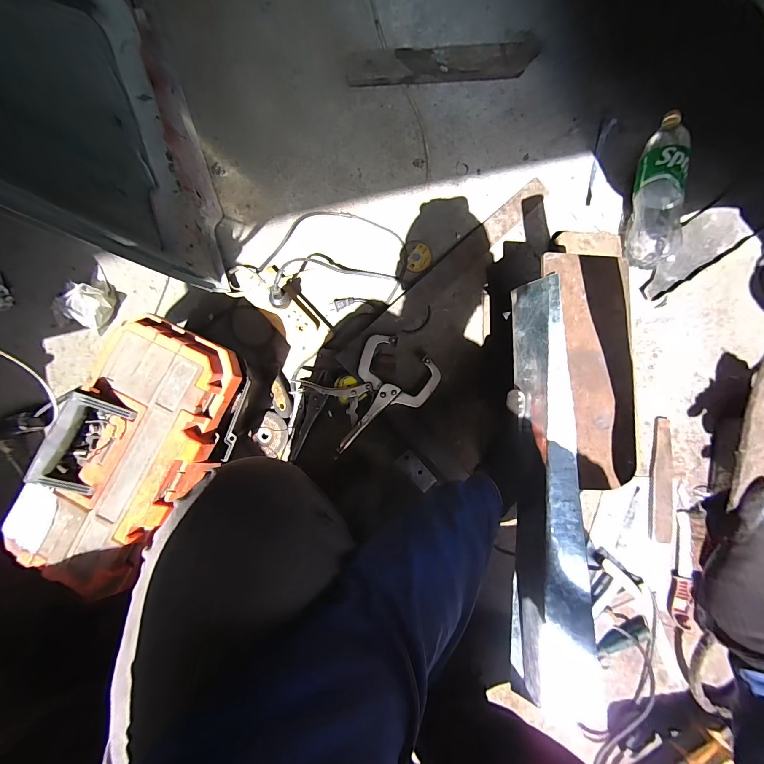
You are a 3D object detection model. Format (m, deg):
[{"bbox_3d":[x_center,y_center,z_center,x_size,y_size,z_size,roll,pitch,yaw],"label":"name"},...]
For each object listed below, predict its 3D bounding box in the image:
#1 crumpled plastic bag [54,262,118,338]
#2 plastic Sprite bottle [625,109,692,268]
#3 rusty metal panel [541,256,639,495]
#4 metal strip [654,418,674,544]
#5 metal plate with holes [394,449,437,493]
[{"bbox_3d":[-0.579,-0.167,0.667,0.098,0.057,0.131,21,85,0],"label":"crumpled plastic bag"},{"bbox_3d":[0.583,-0.405,0.696,0.098,0.089,0.324,6,85,-1],"label":"plastic Sprite bottle"},{"bbox_3d":[0.294,-0.020,0.455,0.106,0.013,0.316,-3,85,-2],"label":"rusty metal panel"},{"bbox_3d":[0.579,0.201,0.680,0.032,0.013,0.243,6,85,-1],"label":"metal strip"},{"bbox_3d":[0.068,0.173,0.651,0.038,0.008,0.081,-44,88,-5],"label":"metal plate with holes"}]

